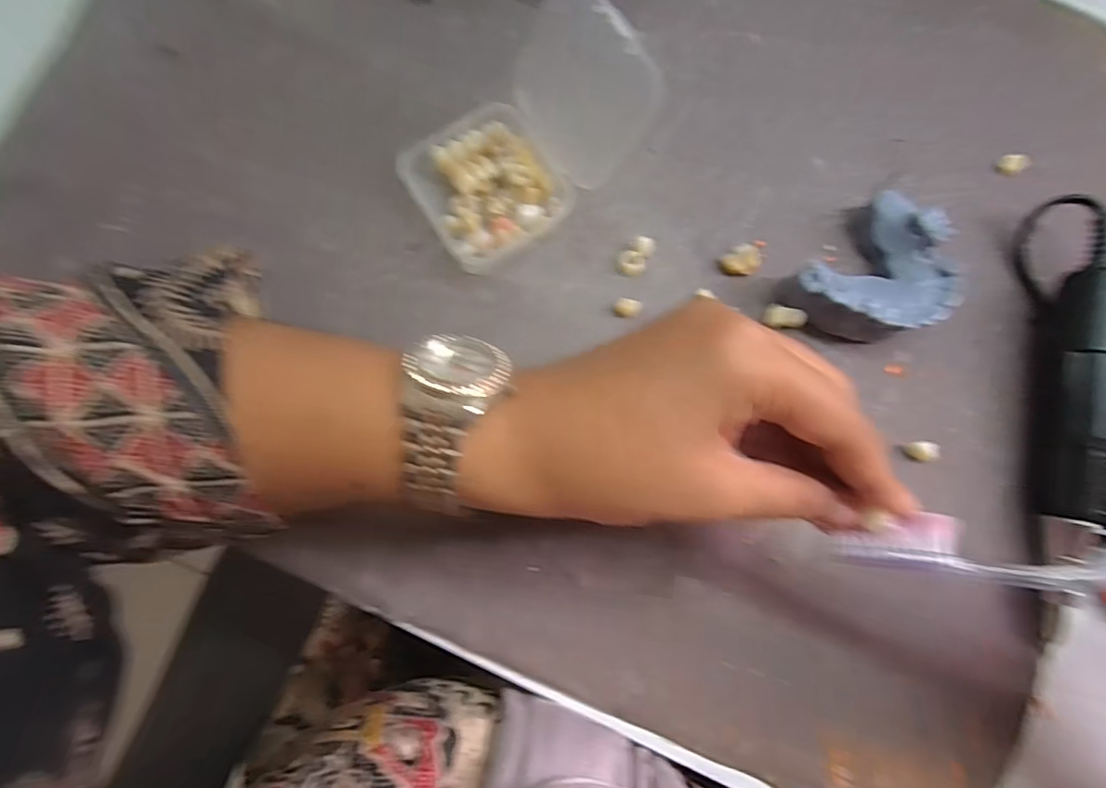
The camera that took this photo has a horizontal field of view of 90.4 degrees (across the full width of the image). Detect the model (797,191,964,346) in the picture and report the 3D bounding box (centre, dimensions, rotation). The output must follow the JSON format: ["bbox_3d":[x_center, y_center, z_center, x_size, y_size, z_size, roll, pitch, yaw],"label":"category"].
[{"bbox_3d":[0.139,-0.048,0.235,0.065,0.025,0.052,-39,89,-8],"label":"model"}]

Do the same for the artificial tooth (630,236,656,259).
[{"bbox_3d":[0.040,-0.065,0.238,0.010,0.004,0.010,1,84,-5],"label":"artificial tooth"}]

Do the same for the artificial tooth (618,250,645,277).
[{"bbox_3d":[0.034,-0.056,0.237,0.012,0.004,0.010,19,82,-3],"label":"artificial tooth"}]

